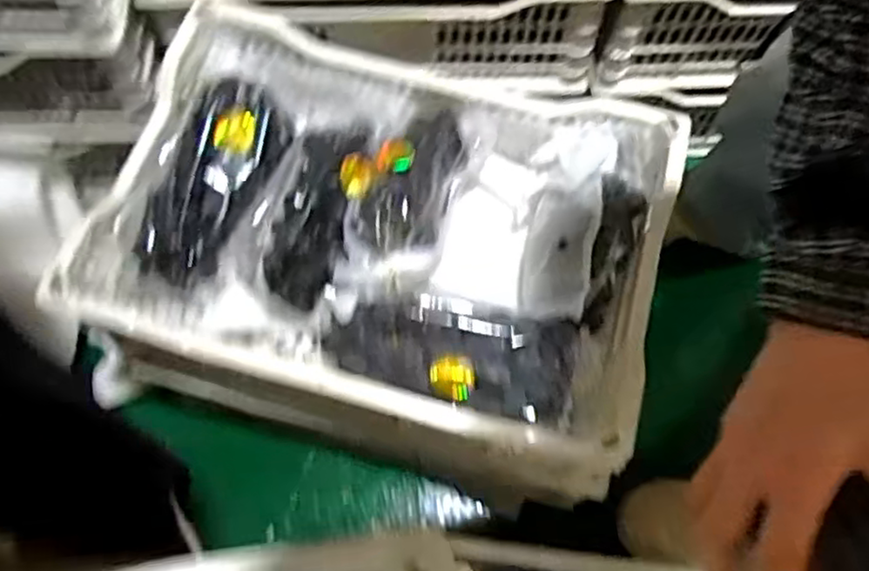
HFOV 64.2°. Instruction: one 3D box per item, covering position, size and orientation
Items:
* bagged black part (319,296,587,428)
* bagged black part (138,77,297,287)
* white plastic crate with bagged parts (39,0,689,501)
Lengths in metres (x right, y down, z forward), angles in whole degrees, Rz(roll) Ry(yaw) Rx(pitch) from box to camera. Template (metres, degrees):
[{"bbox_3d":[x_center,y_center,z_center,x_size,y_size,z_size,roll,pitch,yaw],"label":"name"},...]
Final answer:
[{"bbox_3d":[0.013,0.059,0.635,0.225,0.051,0.097,15,68,5],"label":"bagged black part"},{"bbox_3d":[-0.222,-0.099,0.703,0.096,0.085,0.217,24,82,8],"label":"bagged black part"},{"bbox_3d":[-0.045,-0.036,0.721,0.495,0.199,0.355,13,68,4],"label":"white plastic crate with bagged parts"}]

